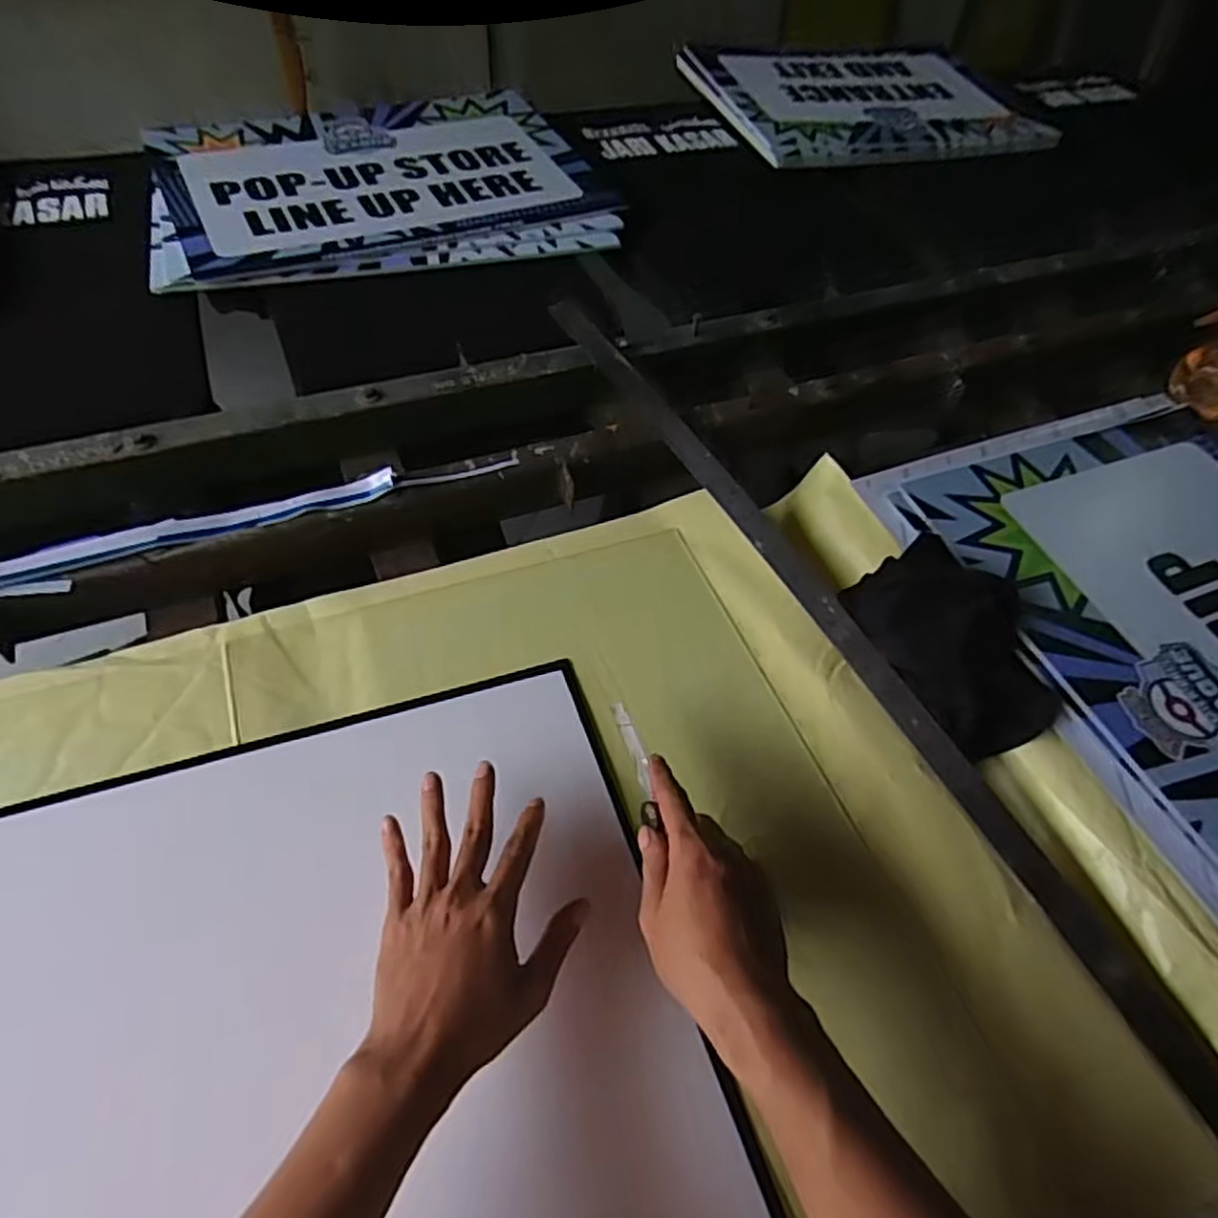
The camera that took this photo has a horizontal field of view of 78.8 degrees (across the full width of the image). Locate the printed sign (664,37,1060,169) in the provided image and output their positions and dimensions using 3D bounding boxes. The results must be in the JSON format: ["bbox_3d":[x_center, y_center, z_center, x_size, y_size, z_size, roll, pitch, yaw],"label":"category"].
[{"bbox_3d":[0.463,-0.952,1.368,0.600,0.035,0.469,-11,56,-14],"label":"printed sign"}]

